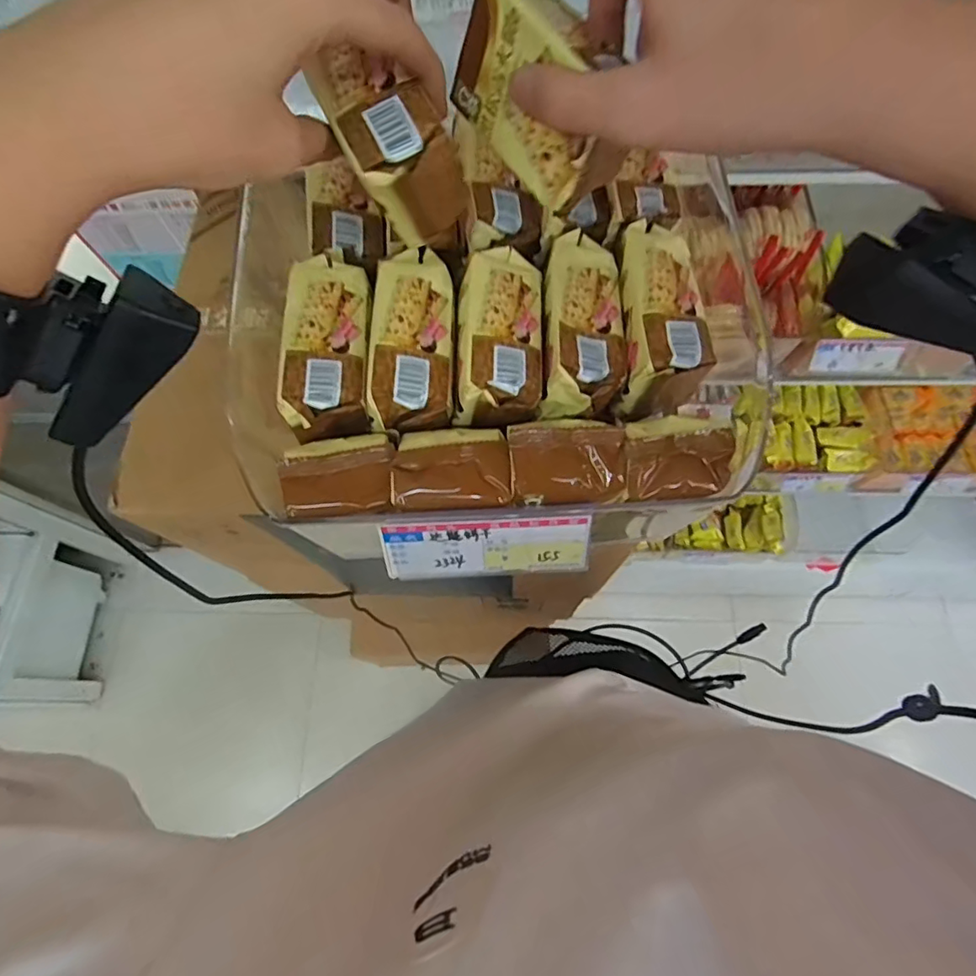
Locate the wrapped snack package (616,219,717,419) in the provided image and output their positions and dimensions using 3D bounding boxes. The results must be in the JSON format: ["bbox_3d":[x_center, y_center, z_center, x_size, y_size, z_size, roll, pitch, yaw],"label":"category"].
[{"bbox_3d":[0.095,-0.096,0.303,0.042,0.040,0.106,-1,82,2],"label":"wrapped snack package"}]

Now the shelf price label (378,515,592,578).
[{"bbox_3d":[0.000,0.031,0.284,0.104,0.039,0.004,-3,39,0],"label":"shelf price label"}]

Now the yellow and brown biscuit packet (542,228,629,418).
[{"bbox_3d":[0.053,-0.090,0.305,0.042,0.029,0.105,1,69,3],"label":"yellow and brown biscuit packet"}]

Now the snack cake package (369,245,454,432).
[{"bbox_3d":[-0.039,-0.080,0.294,0.040,0.024,0.102,-1,69,2],"label":"snack cake package"}]

